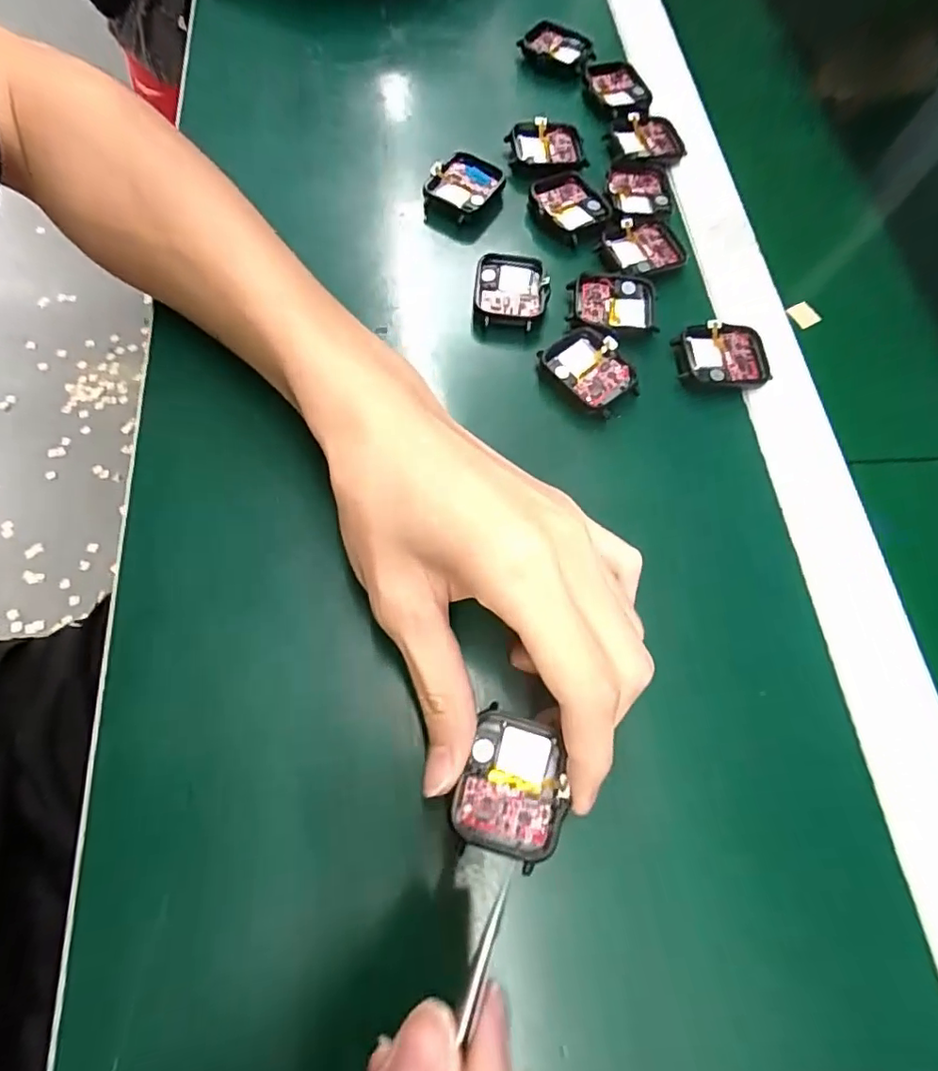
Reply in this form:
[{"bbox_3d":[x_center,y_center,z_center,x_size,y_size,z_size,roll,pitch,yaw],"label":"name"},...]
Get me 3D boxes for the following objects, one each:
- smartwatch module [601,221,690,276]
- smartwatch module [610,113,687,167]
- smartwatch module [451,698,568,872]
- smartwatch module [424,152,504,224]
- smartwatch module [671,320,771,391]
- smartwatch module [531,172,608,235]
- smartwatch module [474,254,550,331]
[{"bbox_3d":[0.098,-0.161,0.314,0.040,0.006,0.036,-14,70,-10],"label":"smartwatch module"},{"bbox_3d":[0.110,-0.244,0.346,0.041,0.006,0.041,-8,69,-8],"label":"smartwatch module"},{"bbox_3d":[0.016,0.085,0.190,0.036,0.008,0.044,17,69,6],"label":"smartwatch module"},{"bbox_3d":[-0.002,-0.203,0.323,0.037,0.011,0.044,34,69,9],"label":"smartwatch module"},{"bbox_3d":[0.131,-0.092,0.289,0.046,0.008,0.037,-3,68,-6],"label":"smartwatch module"},{"bbox_3d":[0.058,-0.193,0.323,0.040,0.007,0.043,-29,73,-15],"label":"smartwatch module"},{"bbox_3d":[0.022,-0.129,0.295,0.037,0.010,0.042,6,68,-3],"label":"smartwatch module"}]

